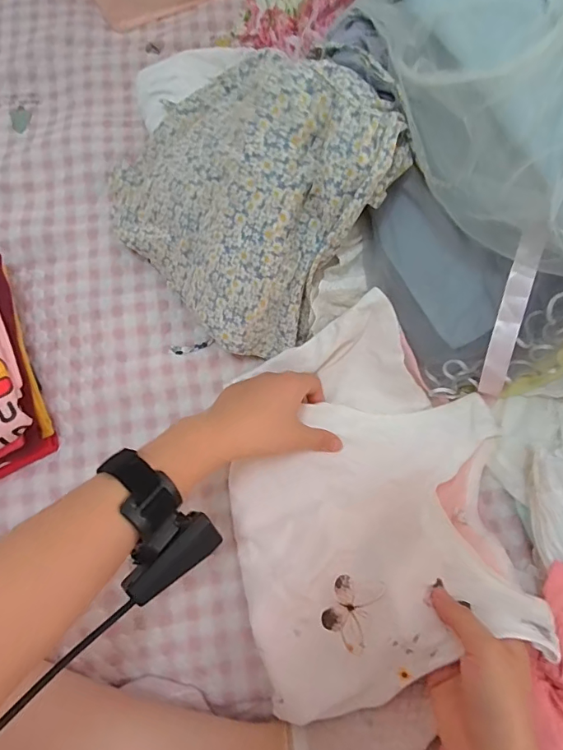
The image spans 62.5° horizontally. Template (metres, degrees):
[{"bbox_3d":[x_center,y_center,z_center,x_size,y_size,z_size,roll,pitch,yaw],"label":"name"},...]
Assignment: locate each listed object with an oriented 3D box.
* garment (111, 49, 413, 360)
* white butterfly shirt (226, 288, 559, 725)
[{"bbox_3d":[-0.045,-0.180,0.431,0.260,0.066,0.240,42,115,14],"label":"garment"},{"bbox_3d":[0.074,0.097,0.405,0.254,0.077,0.292,-17,74,-4],"label":"white butterfly shirt"}]

